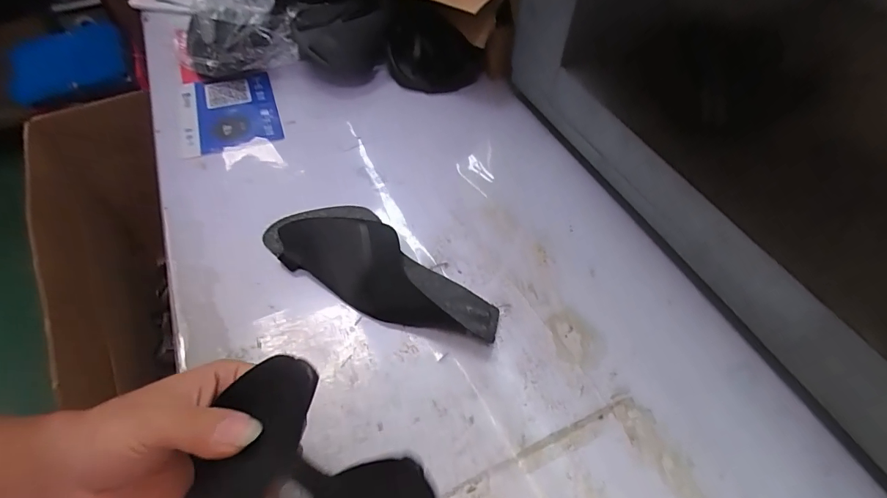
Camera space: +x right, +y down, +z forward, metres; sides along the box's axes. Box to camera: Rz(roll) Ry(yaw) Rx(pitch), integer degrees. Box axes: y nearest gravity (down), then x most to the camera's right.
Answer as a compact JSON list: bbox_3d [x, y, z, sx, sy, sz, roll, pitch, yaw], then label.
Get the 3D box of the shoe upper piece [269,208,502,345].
[{"bbox_3d":[-0.061,0.015,0.416,0.247,0.020,0.096,27,56,18],"label":"shoe upper piece"}]

